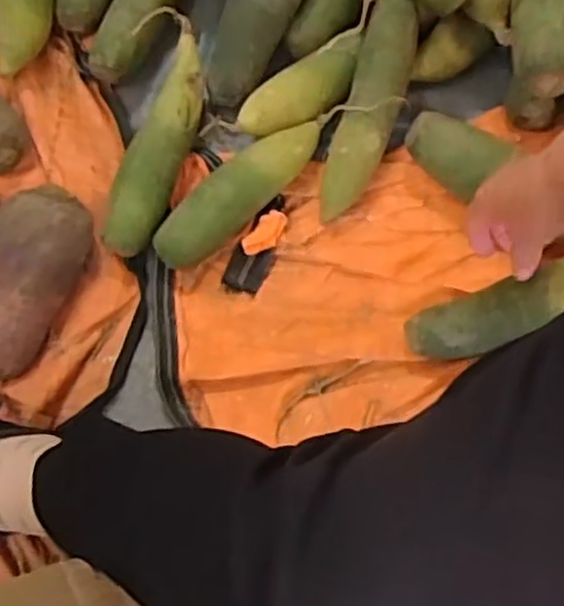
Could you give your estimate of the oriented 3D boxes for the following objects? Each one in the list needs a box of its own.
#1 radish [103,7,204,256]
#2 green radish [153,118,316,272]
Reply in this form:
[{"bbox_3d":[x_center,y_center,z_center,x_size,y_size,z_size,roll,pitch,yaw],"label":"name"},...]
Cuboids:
[{"bbox_3d":[-0.113,-0.155,0.712,0.060,0.056,0.232,12,76,4],"label":"radish"},{"bbox_3d":[-0.038,-0.102,0.694,0.190,0.052,0.049,-41,78,-9],"label":"green radish"}]

